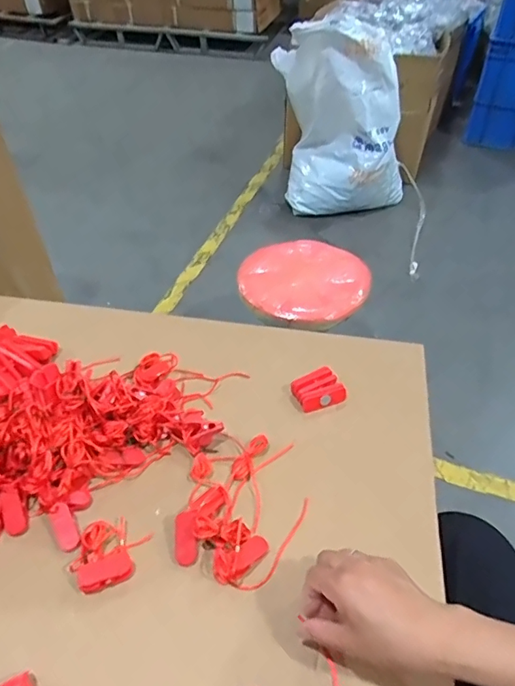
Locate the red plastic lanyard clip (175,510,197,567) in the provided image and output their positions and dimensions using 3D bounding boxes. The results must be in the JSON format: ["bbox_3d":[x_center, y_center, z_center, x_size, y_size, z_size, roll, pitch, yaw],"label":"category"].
[{"bbox_3d":[-0.072,0.196,0.507,0.021,0.008,0.053,0,84,-1],"label":"red plastic lanyard clip"}]

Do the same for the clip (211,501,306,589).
[{"bbox_3d":[0.002,0.192,0.513,0.059,0.021,0.115,23,50,20],"label":"clip"}]

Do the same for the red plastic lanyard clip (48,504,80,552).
[{"bbox_3d":[-0.199,0.189,0.518,0.021,0.008,0.046,-21,79,-21],"label":"red plastic lanyard clip"}]

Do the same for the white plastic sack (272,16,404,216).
[{"bbox_3d":[0.260,-0.676,1.554,0.413,0.525,0.222,12,47,12],"label":"white plastic sack"}]

